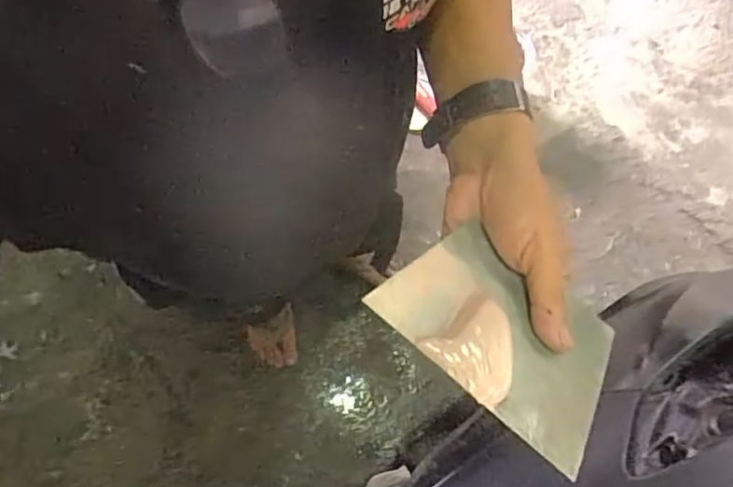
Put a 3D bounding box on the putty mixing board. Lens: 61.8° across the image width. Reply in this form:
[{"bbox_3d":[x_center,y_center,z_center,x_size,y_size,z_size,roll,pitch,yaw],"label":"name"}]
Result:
[{"bbox_3d":[0.083,0.048,0.358,0.137,0.010,0.096,40,57,6],"label":"putty mixing board"}]

